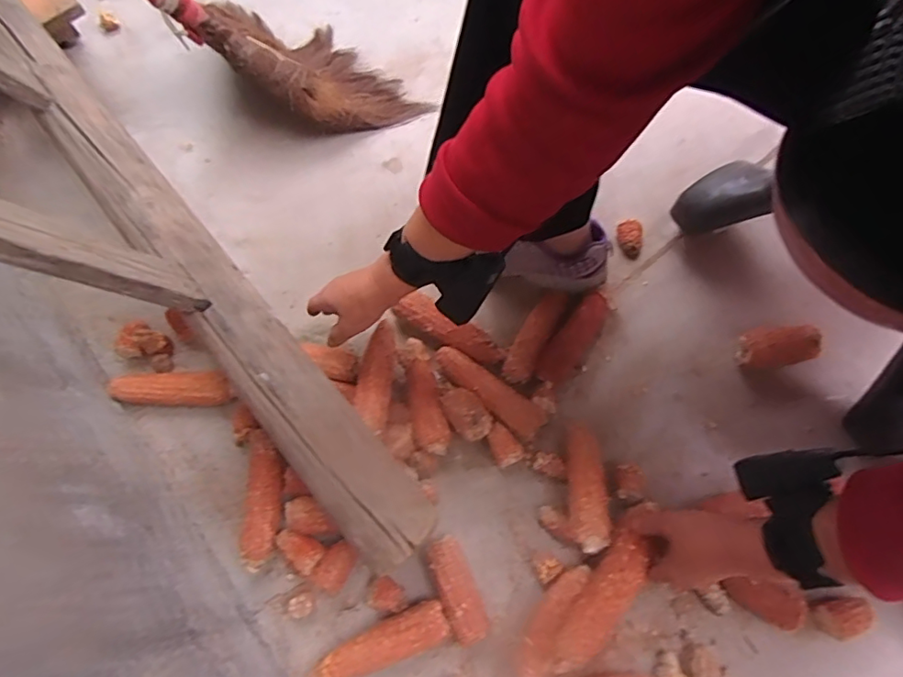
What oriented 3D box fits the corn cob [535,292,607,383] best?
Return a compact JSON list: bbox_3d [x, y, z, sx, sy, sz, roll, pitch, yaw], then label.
[{"bbox_3d":[0.138,0.000,0.615,0.036,0.029,0.120,35,73,15],"label":"corn cob"}]

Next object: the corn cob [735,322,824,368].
[{"bbox_3d":[0.359,0.011,0.593,0.082,0.040,0.043,-8,68,1],"label":"corn cob"}]

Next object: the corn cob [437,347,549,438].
[{"bbox_3d":[0.038,0.062,0.602,0.138,0.033,0.036,34,73,14],"label":"corn cob"}]

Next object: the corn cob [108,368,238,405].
[{"bbox_3d":[-0.323,0.055,0.627,0.146,0.039,0.045,1,69,5],"label":"corn cob"}]

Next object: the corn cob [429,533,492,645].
[{"bbox_3d":[0.006,0.242,0.523,0.035,0.034,0.093,-22,68,-3],"label":"corn cob"}]

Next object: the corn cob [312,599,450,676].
[{"bbox_3d":[-0.068,0.295,0.519,0.135,0.038,0.039,-23,69,-4],"label":"corn cob"}]

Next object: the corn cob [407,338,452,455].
[{"bbox_3d":[-0.030,0.062,0.601,0.037,0.035,0.134,-12,68,1],"label":"corn cob"}]

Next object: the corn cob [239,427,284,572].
[{"bbox_3d":[-0.199,0.170,0.579,0.040,0.035,0.142,-4,69,3],"label":"corn cob"}]

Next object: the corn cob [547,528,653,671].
[{"bbox_3d":[0.136,0.239,0.489,0.035,0.026,0.135,39,66,16],"label":"corn cob"}]

